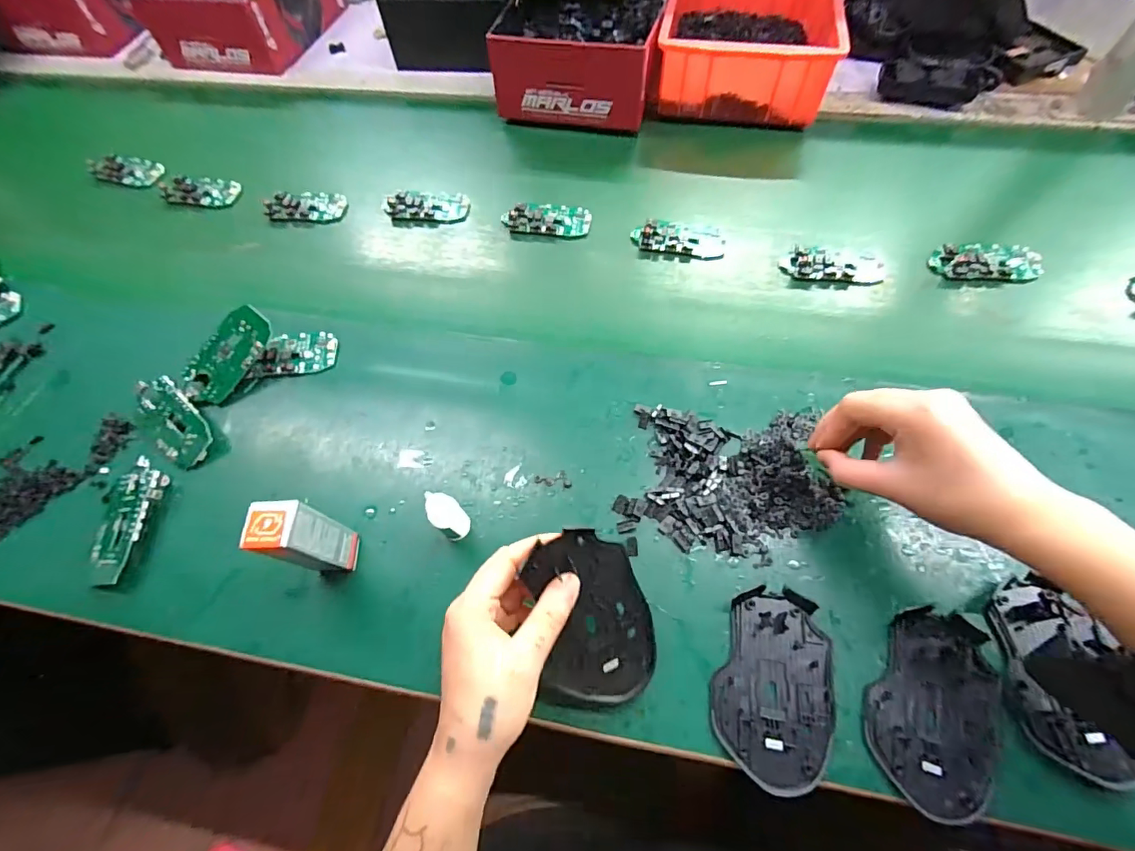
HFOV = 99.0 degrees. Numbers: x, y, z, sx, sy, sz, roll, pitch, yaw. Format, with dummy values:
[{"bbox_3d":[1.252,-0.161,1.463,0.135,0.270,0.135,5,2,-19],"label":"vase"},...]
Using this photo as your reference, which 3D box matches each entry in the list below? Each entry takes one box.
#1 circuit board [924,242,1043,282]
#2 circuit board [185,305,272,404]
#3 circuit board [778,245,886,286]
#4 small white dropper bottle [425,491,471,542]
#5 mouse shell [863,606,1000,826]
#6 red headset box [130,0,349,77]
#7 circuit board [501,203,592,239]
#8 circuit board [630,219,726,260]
[{"bbox_3d":[0.412,-0.163,0.478,0.096,0.017,0.049,3,62,5],"label":"circuit board"},{"bbox_3d":[-0.304,-0.064,0.435,0.042,0.010,0.094,40,93,-5],"label":"circuit board"},{"bbox_3d":[0.270,-0.163,0.487,0.100,0.012,0.044,10,63,8],"label":"circuit board"},{"bbox_3d":[-0.086,0.066,0.352,0.021,0.060,0.019,-26,63,-11],"label":"small white dropper bottle"},{"bbox_3d":[0.235,0.177,0.306,0.072,0.011,0.113,28,66,17],"label":"mouse shell"},{"bbox_3d":[-0.487,-0.644,0.745,0.195,0.090,0.219,5,62,6],"label":"red headset box"},{"bbox_3d":[-0.023,-0.230,0.538,0.096,0.012,0.045,5,62,6],"label":"circuit board"},{"bbox_3d":[0.119,-0.200,0.515,0.097,0.010,0.048,9,62,8],"label":"circuit board"}]

